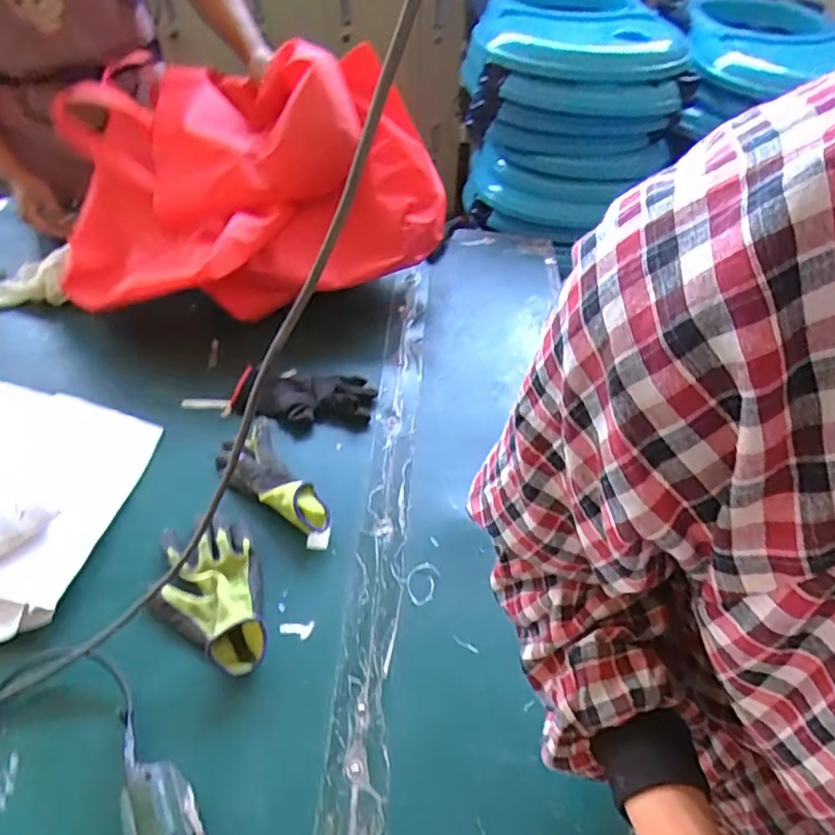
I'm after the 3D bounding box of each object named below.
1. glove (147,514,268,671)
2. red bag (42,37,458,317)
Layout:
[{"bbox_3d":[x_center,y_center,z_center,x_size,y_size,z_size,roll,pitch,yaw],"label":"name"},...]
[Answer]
[{"bbox_3d":[-0.226,0.180,0.629,0.112,0.051,0.189,-11,53,-13],"label":"glove"},{"bbox_3d":[-0.259,-0.387,0.923,0.540,0.246,0.368,-13,54,-15],"label":"red bag"}]

